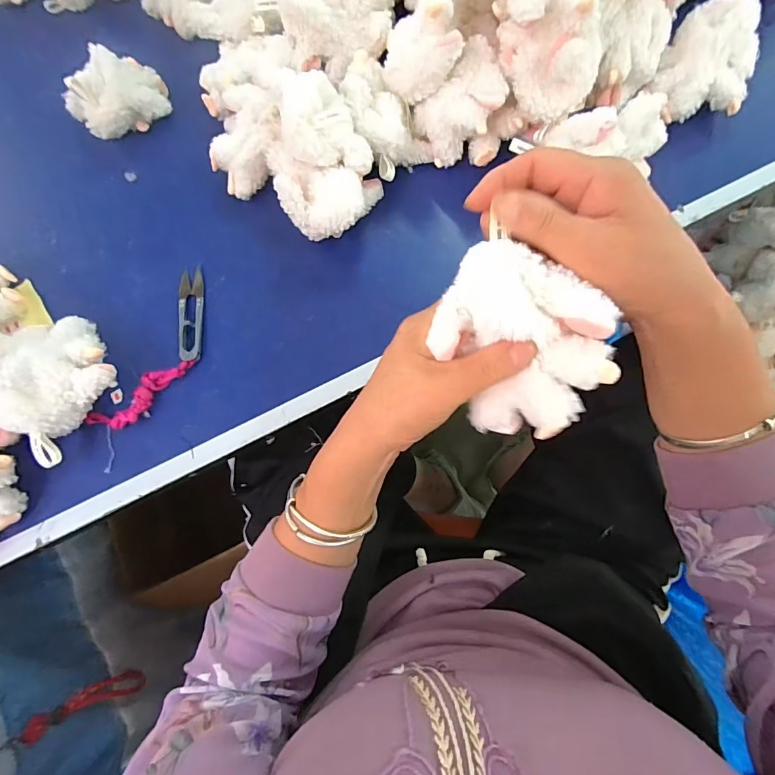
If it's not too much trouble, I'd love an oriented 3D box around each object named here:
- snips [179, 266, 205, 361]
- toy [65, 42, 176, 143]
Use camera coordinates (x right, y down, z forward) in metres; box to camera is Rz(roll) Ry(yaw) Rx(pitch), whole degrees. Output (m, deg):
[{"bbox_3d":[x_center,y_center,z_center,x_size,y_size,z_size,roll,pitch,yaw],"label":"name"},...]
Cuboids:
[{"bbox_3d":[-0.197,-0.074,0.417,0.023,0.009,0.102,-9,73,0],"label":"snips"},{"bbox_3d":[-0.308,-0.335,0.475,0.106,0.066,0.079,-40,76,-9],"label":"toy"}]

